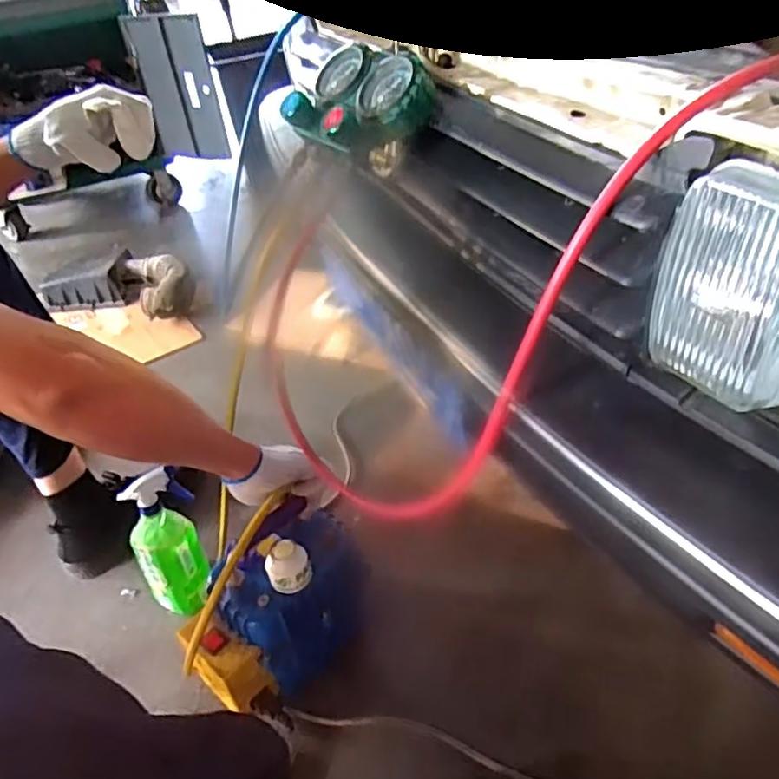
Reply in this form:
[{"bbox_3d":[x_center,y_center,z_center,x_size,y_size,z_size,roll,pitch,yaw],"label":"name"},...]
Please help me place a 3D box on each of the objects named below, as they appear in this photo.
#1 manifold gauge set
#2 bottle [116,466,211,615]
[{"bbox_3d":[-0.041,-0.309,0.712,0.128,0.086,0.163,-27,42,-23],"label":"manifold gauge set"},{"bbox_3d":[-0.344,0.244,1.018,0.109,0.236,0.086,-31,44,-27],"label":"bottle"}]

